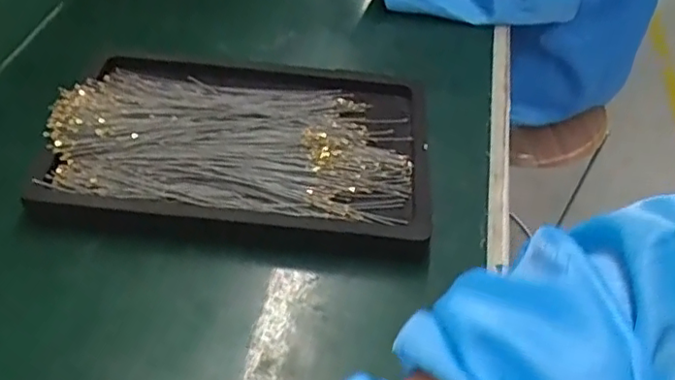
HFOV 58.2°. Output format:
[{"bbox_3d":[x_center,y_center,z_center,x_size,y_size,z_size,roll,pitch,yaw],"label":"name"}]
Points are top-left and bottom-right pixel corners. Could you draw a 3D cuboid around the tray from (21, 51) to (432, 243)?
[{"bbox_3d":[-0.064,-0.033,0.420,0.247,0.034,0.159,6,49,-1],"label":"tray"}]

